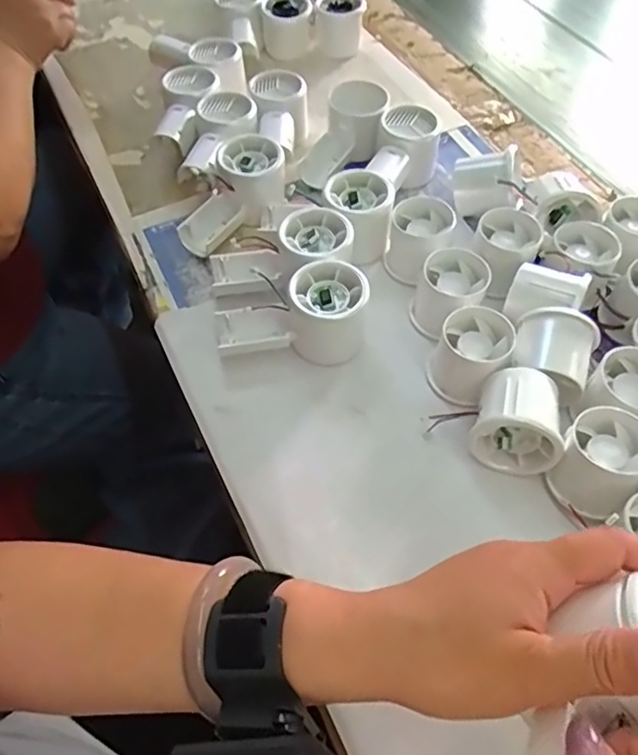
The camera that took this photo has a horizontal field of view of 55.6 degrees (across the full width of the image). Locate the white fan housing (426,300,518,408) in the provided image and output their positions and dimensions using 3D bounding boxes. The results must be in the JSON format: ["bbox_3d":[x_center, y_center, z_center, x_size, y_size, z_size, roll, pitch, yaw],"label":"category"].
[{"bbox_3d":[0.110,-0.017,0.443,0.053,0.042,0.062,31,62,19],"label":"white fan housing"}]

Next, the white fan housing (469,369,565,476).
[{"bbox_3d":[0.136,0.027,0.406,0.057,0.046,0.061,18,58,12],"label":"white fan housing"}]

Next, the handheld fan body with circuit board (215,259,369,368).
[{"bbox_3d":[-0.021,-0.044,0.455,0.113,0.055,0.056,-9,57,-6],"label":"handheld fan body with circuit board"}]

